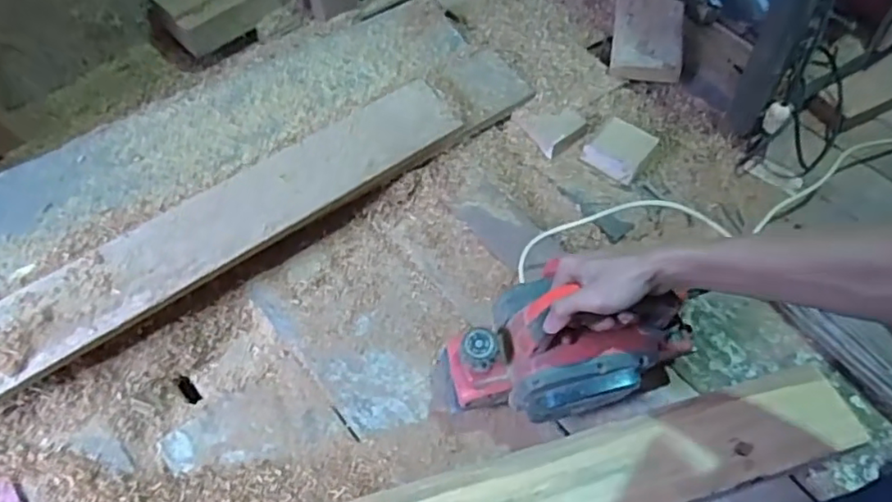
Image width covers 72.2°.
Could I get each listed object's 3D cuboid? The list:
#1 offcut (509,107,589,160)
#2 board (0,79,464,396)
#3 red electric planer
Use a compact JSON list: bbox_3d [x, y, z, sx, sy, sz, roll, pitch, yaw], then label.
[{"bbox_3d":[0.154,-0.186,0.901,0.077,0.034,0.088,-38,69,-20],"label":"offcut"},{"bbox_3d":[-0.253,-0.047,0.754,0.629,0.015,0.110,-35,64,-17],"label":"board"},{"bbox_3d":[0.117,0.090,0.623,0.253,0.133,0.122,-9,59,7],"label":"red electric planer"}]

